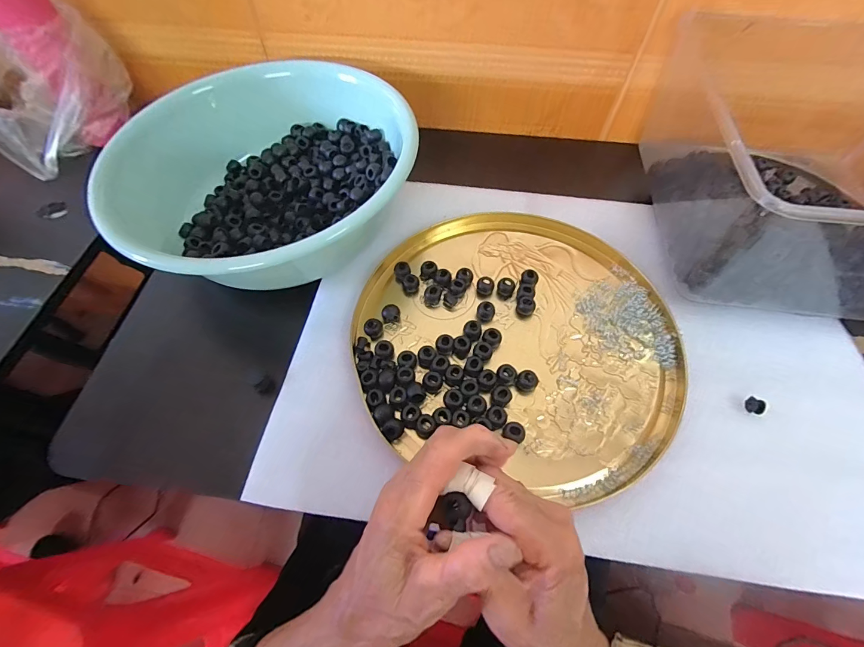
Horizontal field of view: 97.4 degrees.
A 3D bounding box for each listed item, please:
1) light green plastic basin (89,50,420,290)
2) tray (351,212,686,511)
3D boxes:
[{"bbox_3d":[-0.154,-0.144,0.390,0.273,0.105,0.256,0,60,0],"label":"light green plastic basin"},{"bbox_3d":[0.080,0.000,0.362,0.287,0.020,0.274,0,60,0],"label":"tray"}]

